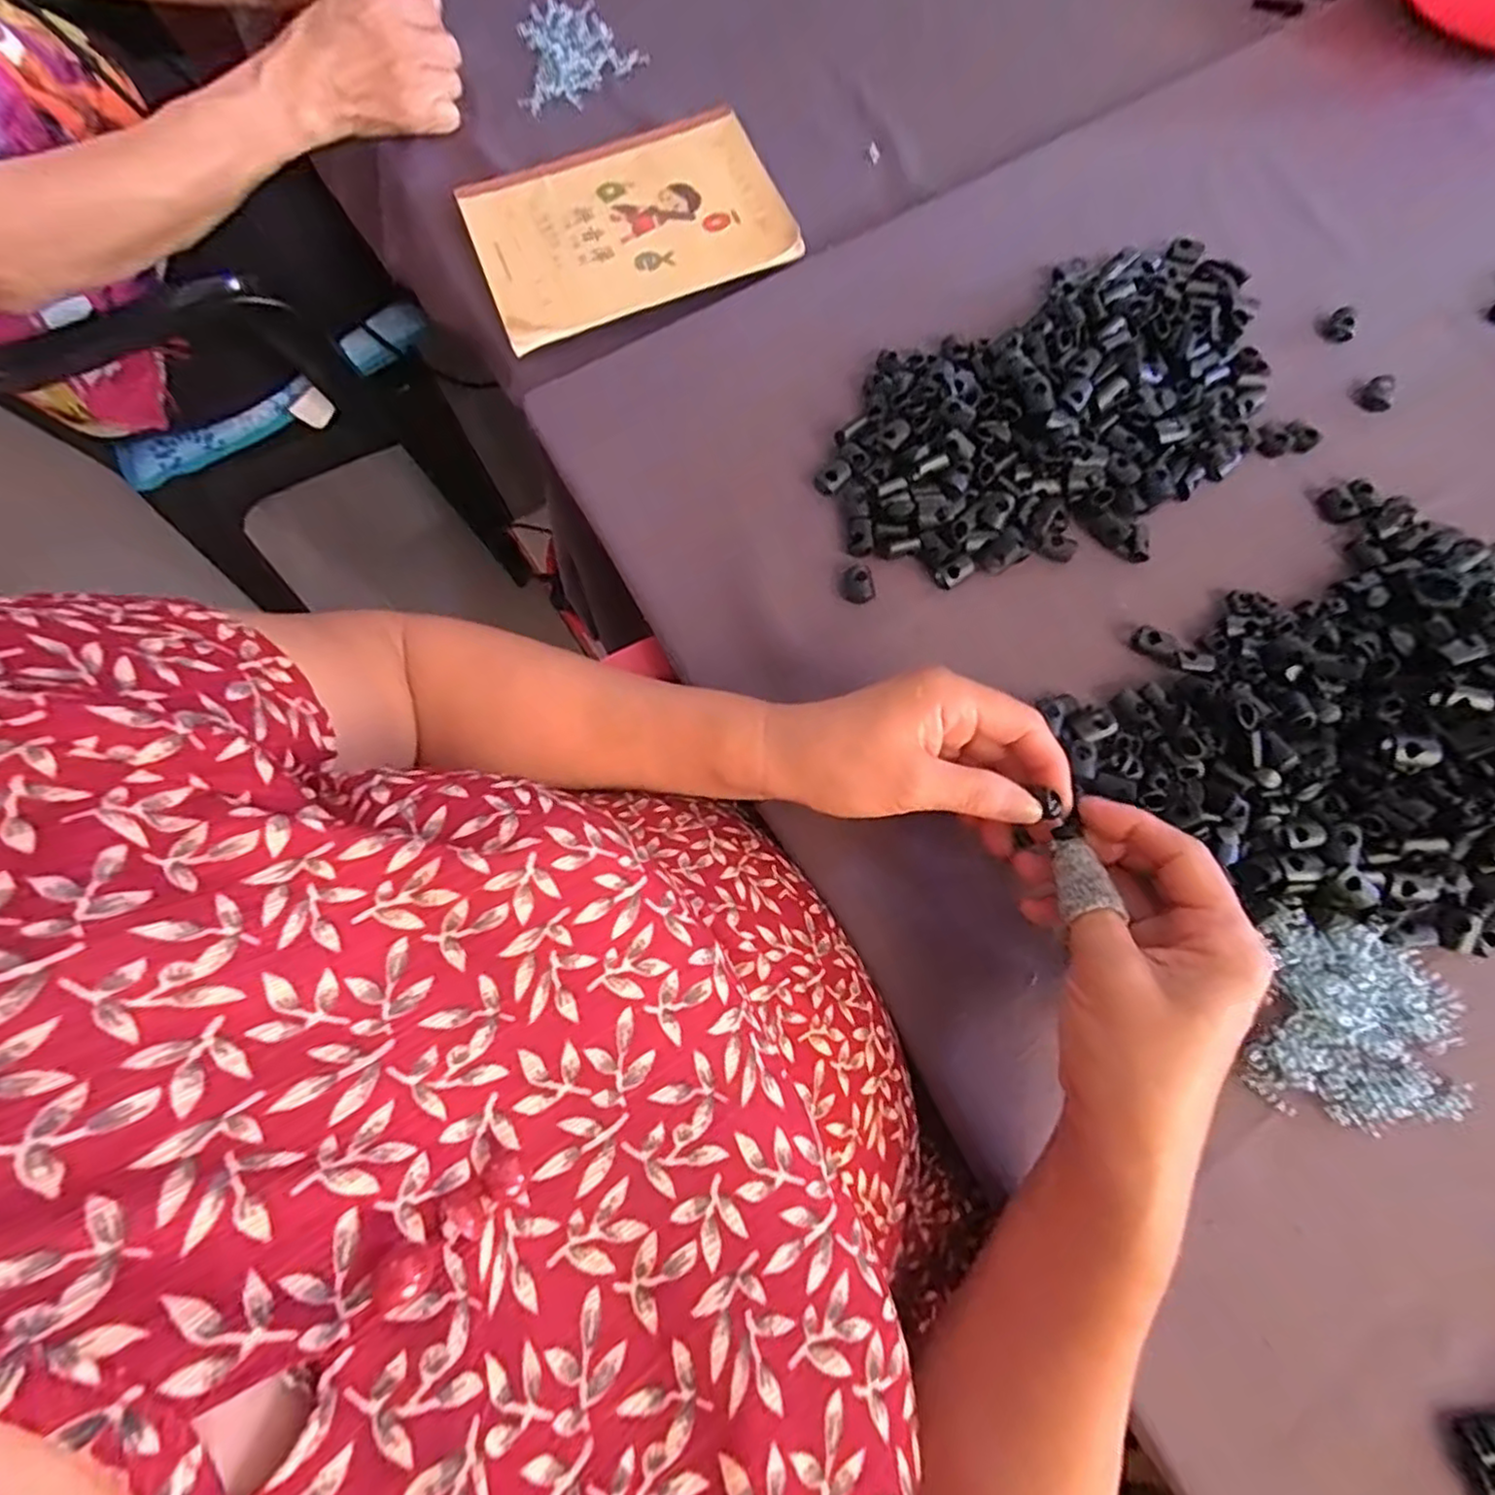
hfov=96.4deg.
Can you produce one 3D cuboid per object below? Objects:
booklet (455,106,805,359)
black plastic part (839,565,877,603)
[{"bbox_3d":[-0.086,-0.367,0.463,0.204,0.012,0.151,-21,77,-3],"label":"booklet"},{"bbox_3d":[0.062,-0.093,0.377,0.019,0.009,0.021,-12,74,-3],"label":"black plastic part"}]

